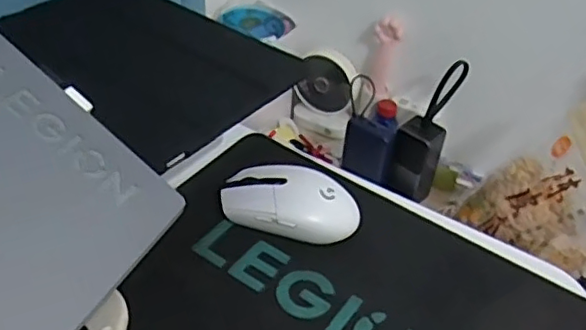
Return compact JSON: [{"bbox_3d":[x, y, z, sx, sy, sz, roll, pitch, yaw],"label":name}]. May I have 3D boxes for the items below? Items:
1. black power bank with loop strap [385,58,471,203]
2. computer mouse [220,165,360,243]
[{"bbox_3d":[0.179,-0.042,0.838,0.063,0.169,0.070,20,43,16],"label":"black power bank with loop strap"},{"bbox_3d":[-0.002,0.033,0.494,0.112,0.041,0.058,11,42,7],"label":"computer mouse"}]

